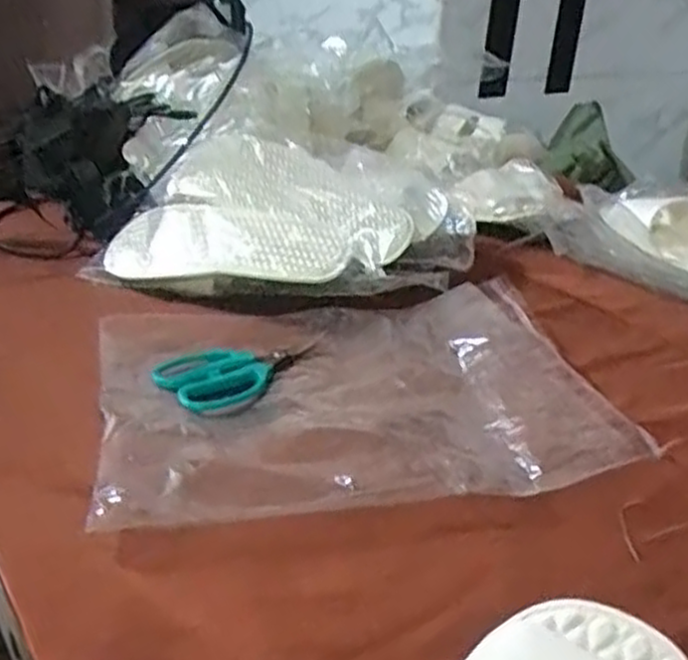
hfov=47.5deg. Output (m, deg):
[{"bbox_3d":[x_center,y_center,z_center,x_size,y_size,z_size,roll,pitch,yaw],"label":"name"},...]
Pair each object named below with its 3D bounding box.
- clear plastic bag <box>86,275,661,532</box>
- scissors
[{"bbox_3d":[0.005,0.036,0.599,0.358,0.034,0.274,-2,27,-13],"label":"clear plastic bag"},{"bbox_3d":[-0.079,0.034,0.636,0.133,0.014,0.082,-12,31,-29],"label":"scissors"}]

